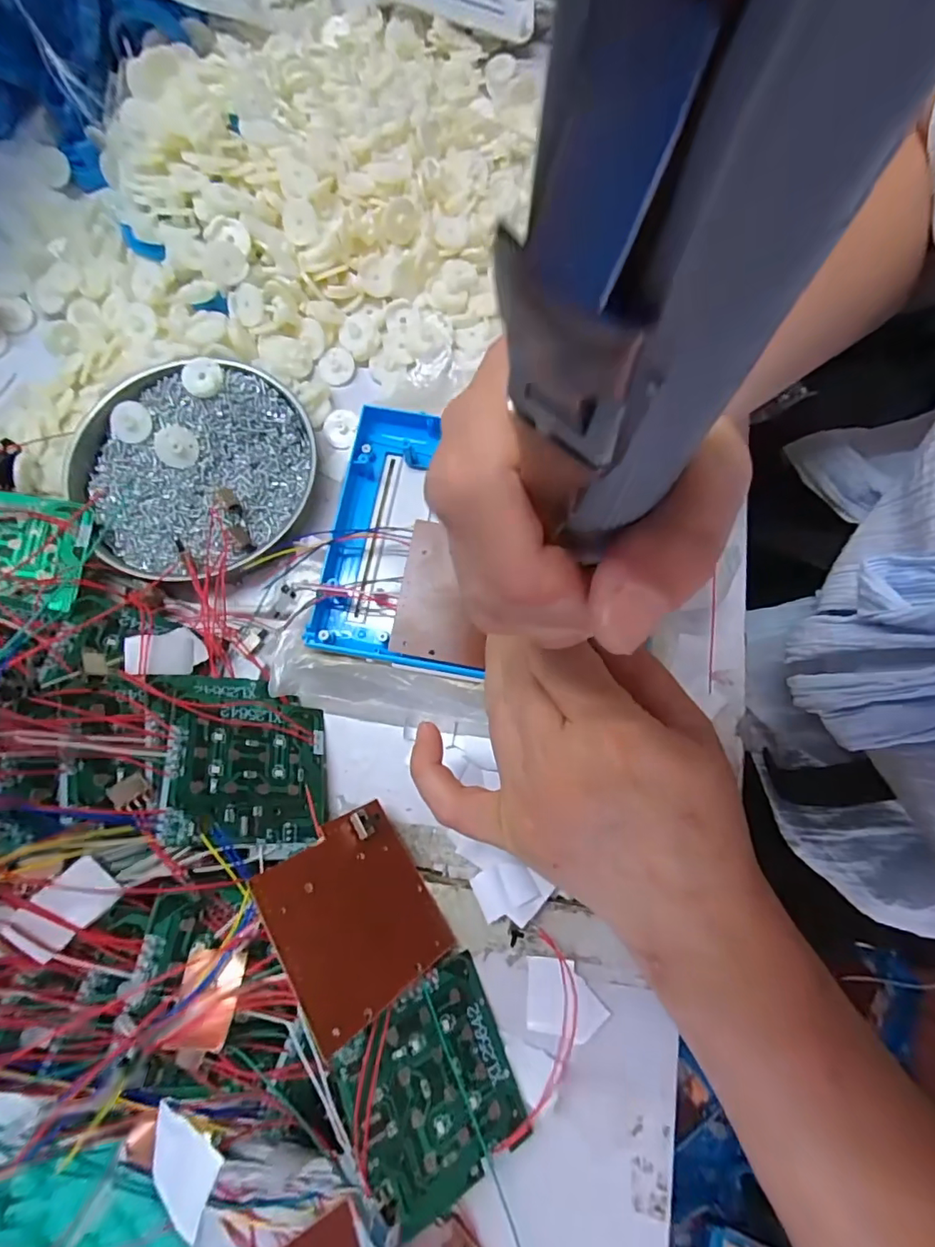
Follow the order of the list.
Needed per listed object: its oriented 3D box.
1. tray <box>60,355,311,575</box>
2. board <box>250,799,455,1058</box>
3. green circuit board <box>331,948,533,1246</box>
[{"bbox_3d":[-0.159,-0.089,0.308,0.132,0.020,0.126,0,76,-2],"label":"tray"},{"bbox_3d":[-0.047,0.121,0.226,0.004,0.071,0.070,-45,70,33],"label":"board"},{"bbox_3d":[-0.014,0.187,0.214,0.072,0.010,0.069,-15,69,-33],"label":"green circuit board"}]

